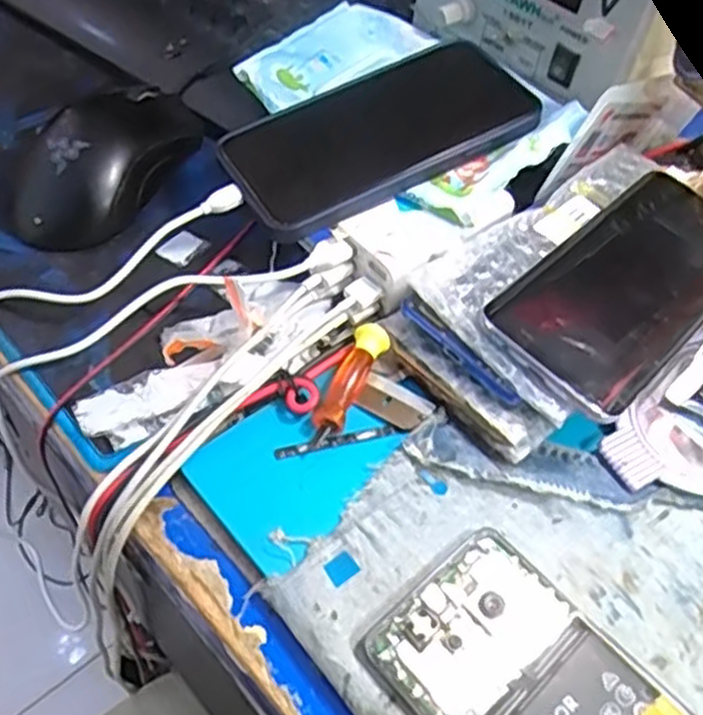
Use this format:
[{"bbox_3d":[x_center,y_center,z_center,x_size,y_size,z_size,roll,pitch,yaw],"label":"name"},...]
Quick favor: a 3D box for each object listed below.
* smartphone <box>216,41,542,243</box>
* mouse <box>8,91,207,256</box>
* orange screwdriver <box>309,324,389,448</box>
[{"bbox_3d":[0.014,-0.118,0.397,0.157,0.013,0.081,-27,58,-14],"label":"smartphone"},{"bbox_3d":[-0.136,-0.111,0.418,0.063,0.035,0.114,26,55,14],"label":"mouse"},{"bbox_3d":[-0.002,0.013,0.345,0.014,0.017,0.062,22,54,11],"label":"orange screwdriver"}]

